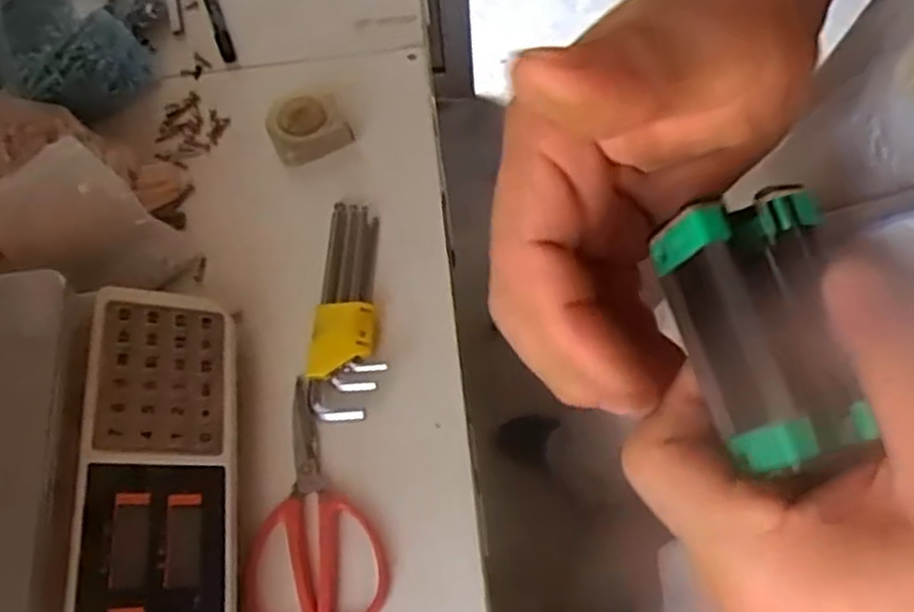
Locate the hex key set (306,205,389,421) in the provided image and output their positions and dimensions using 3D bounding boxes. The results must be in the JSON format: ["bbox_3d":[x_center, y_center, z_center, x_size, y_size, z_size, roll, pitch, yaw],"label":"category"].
[{"bbox_3d":[-0.086,0.001,0.631,0.055,0.022,0.198,1,62,4],"label":"hex key set"}]

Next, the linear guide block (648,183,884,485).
[{"bbox_3d":[0.085,0.004,0.215,0.044,0.025,0.078,-6,70,0],"label":"linear guide block"}]

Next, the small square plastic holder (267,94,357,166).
[{"bbox_3d":[-0.138,-0.164,0.711,0.070,0.033,0.058,-26,64,-10],"label":"small square plastic holder"}]

